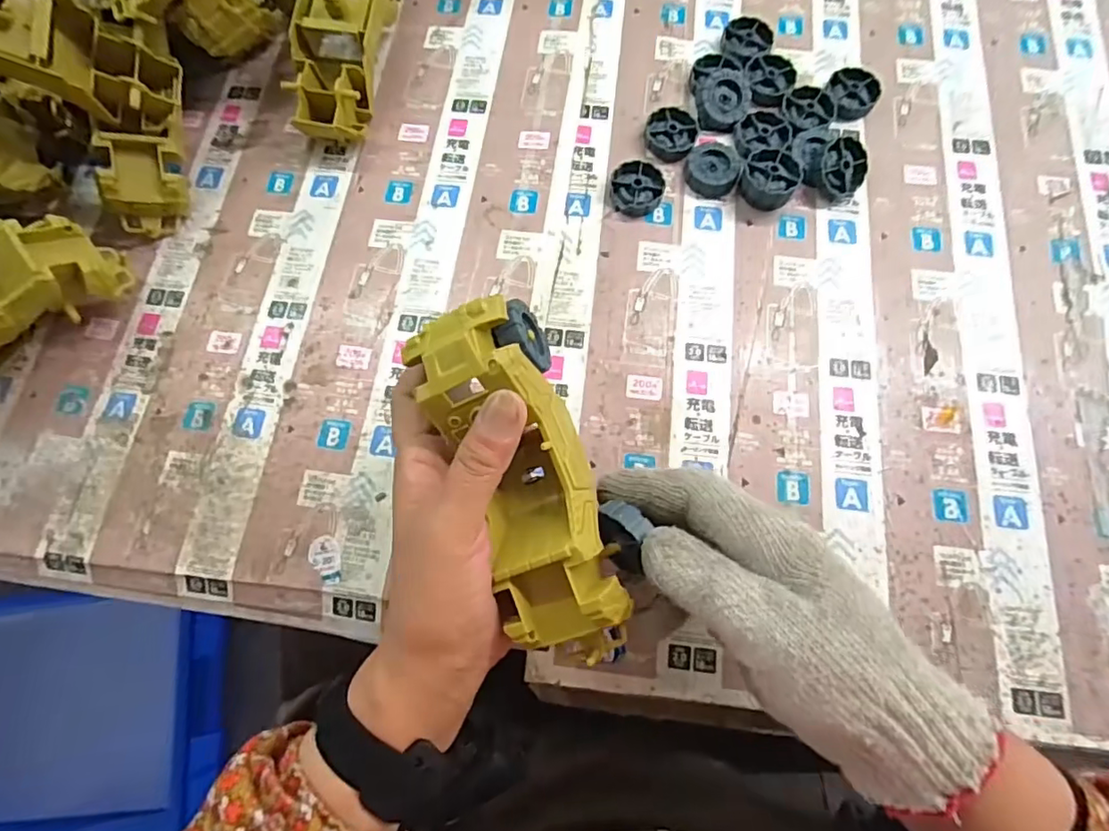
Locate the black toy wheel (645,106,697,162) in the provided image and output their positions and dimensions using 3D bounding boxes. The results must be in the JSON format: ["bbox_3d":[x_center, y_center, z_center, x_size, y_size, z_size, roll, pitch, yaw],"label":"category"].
[{"bbox_3d":[0.086,-0.208,0.426,0.037,0.010,0.043,3,73,3],"label":"black toy wheel"}]

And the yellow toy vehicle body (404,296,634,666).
[{"bbox_3d":[-0.012,0.032,0.269,0.059,0.058,0.172,-22,90,-4],"label":"yellow toy vehicle body"}]

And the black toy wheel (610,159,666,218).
[{"bbox_3d":[0.060,-0.163,0.411,0.037,0.012,0.040,-1,73,2],"label":"black toy wheel"}]

